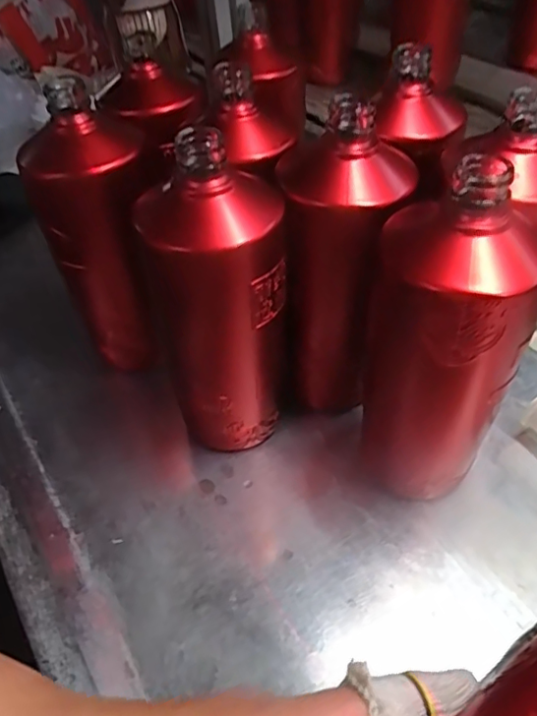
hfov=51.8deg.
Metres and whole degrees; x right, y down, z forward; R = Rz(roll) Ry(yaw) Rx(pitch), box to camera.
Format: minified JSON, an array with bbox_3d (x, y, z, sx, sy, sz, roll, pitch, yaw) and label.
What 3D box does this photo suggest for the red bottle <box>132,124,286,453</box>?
[{"bbox_3d":[-0.030,-0.025,0.355,0.080,0.209,0.073,-13,47,-3],"label":"red bottle"}]

